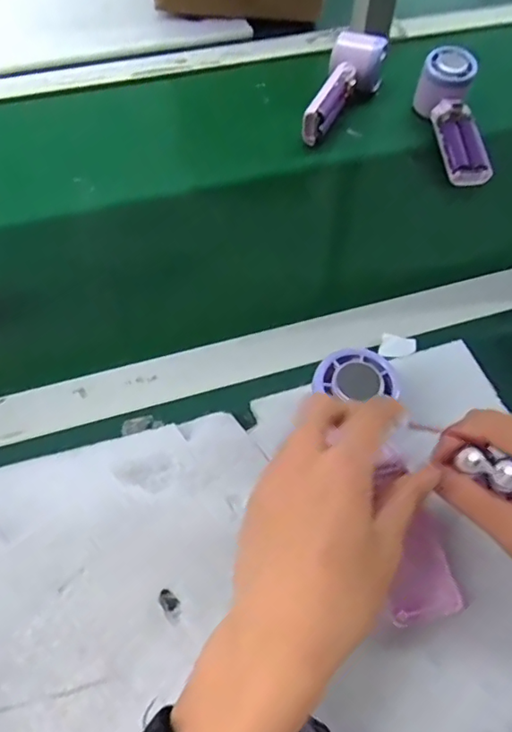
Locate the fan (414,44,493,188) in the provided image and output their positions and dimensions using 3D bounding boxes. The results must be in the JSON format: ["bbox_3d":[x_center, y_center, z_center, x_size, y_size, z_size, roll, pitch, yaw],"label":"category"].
[{"bbox_3d":[0.213,-0.270,0.601,0.046,0.052,0.173,-5,72,-4],"label":"fan"}]

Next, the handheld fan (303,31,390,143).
[{"bbox_3d":[0.099,-0.302,0.622,0.058,0.070,0.144,17,58,10],"label":"handheld fan"}]

